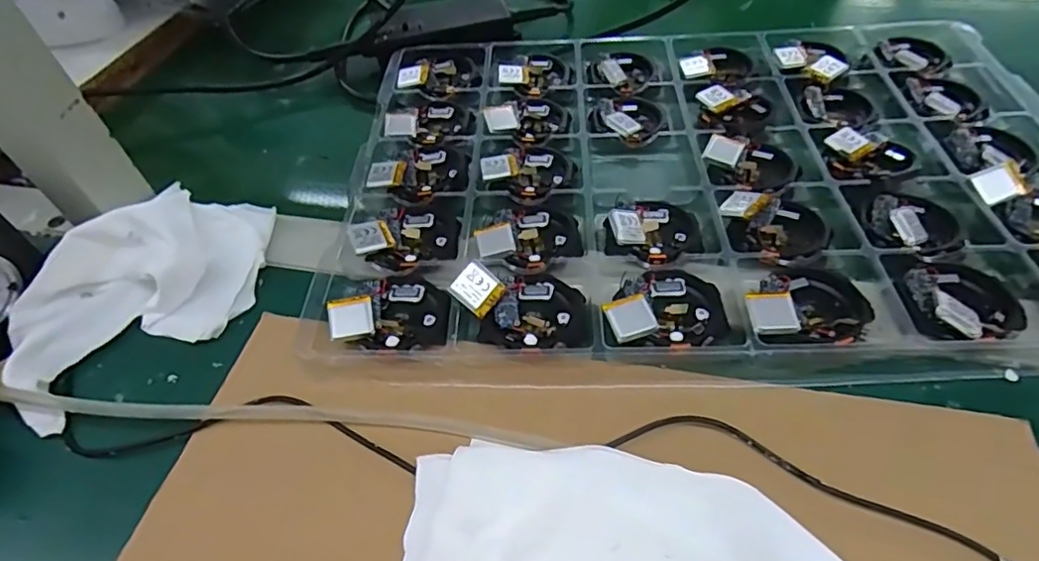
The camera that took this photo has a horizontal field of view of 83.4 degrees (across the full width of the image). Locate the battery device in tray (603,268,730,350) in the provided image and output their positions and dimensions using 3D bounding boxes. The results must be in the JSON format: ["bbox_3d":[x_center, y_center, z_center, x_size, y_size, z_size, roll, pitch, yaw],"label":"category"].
[{"bbox_3d":[0.074,0.012,0.295,0.058,0.013,0.050,3,51,8],"label":"battery device in tray"}]

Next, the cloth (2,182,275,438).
[{"bbox_3d":[-0.208,-0.001,0.323,0.144,0.036,0.095,-35,55,-21],"label":"cloth"}]

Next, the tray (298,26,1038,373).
[{"bbox_3d":[0.117,-0.079,0.365,0.436,0.024,0.304,0,50,6],"label":"tray"}]

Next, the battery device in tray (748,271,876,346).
[{"bbox_3d":[0.144,0.011,0.288,0.060,0.012,0.046,5,51,10],"label":"battery device in tray"}]

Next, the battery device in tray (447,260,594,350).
[{"bbox_3d":[0.002,0.013,0.294,0.064,0.022,0.046,-11,50,-3],"label":"battery device in tray"}]

